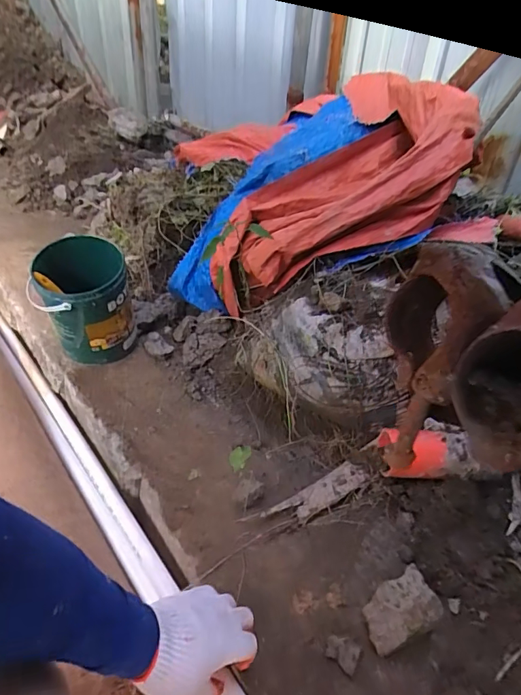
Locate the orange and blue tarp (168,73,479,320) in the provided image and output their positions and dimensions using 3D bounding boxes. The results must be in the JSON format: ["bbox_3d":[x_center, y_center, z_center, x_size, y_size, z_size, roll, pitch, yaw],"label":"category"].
[{"bbox_3d":[0.102,-0.422,1.147,0.632,0.415,0.710,5,36,-1],"label":"orange and blue tarp"}]

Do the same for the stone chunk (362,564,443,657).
[{"bbox_3d":[0.178,0.338,0.593,0.095,0.056,0.071,-13,41,-24],"label":"stone chunk"}]

